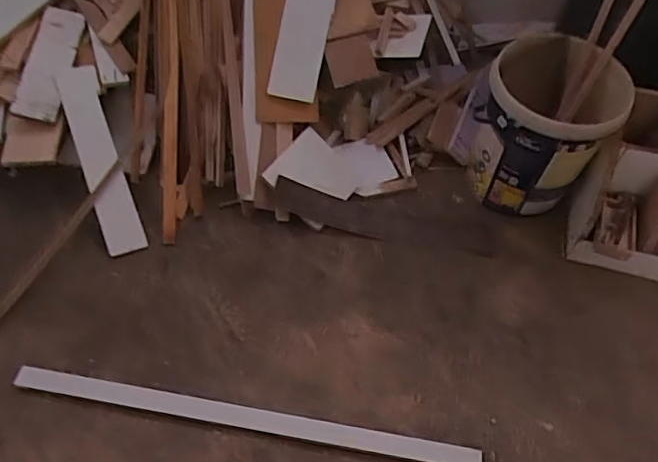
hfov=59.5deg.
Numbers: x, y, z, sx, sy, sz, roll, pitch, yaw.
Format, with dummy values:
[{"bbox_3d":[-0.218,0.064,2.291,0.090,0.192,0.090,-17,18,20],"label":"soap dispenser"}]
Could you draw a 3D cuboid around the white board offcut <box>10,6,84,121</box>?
[{"bbox_3d":[-0.707,-0.432,1.458,0.101,0.023,0.344,10,64,-14],"label":"white board offcut"}]

